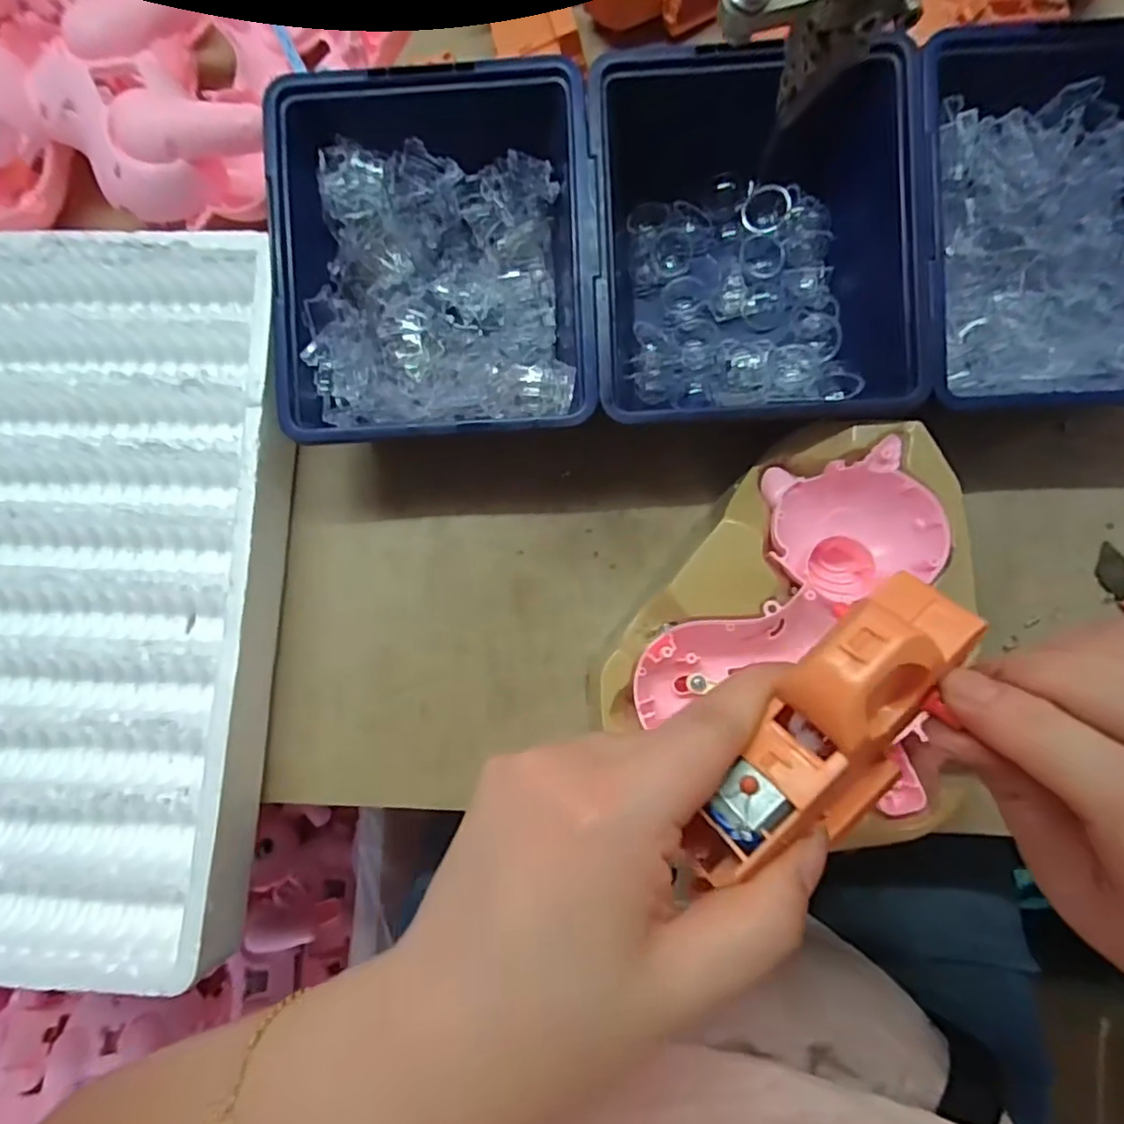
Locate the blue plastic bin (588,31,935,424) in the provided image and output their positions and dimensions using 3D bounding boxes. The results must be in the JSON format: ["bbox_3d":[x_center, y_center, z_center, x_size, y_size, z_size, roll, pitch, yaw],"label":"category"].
[{"bbox_3d":[0.085,-0.146,0.303,0.146,0.070,0.168,-3,84,0],"label":"blue plastic bin"}]

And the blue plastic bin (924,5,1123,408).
[{"bbox_3d":[0.230,-0.151,0.294,0.140,0.067,0.170,-3,84,0],"label":"blue plastic bin"}]

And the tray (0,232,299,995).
[{"bbox_3d":[-0.265,0.008,0.301,0.255,0.045,0.339,2,84,0],"label":"tray"}]

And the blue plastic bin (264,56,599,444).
[{"bbox_3d":[-0.058,-0.139,0.306,0.143,0.069,0.168,-2,84,0],"label":"blue plastic bin"}]

